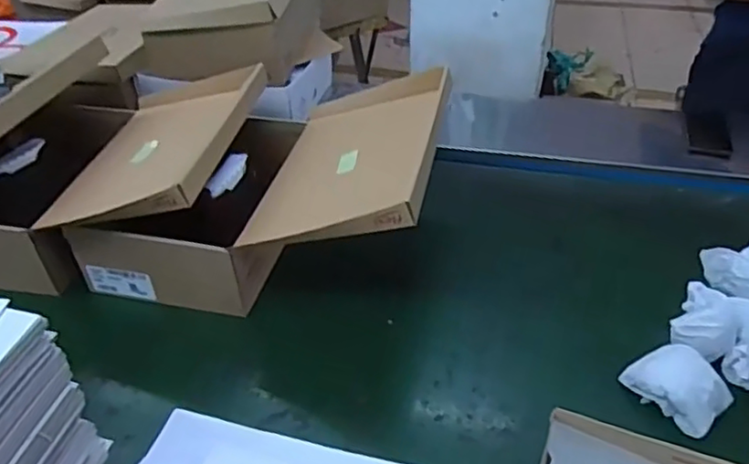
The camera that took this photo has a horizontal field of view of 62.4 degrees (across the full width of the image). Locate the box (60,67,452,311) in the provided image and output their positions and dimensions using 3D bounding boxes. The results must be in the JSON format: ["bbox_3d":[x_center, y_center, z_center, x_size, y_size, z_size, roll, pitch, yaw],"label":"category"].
[{"bbox_3d":[-0.143,-0.069,0.938,0.493,0.246,0.384,10,41,14],"label":"box"}]

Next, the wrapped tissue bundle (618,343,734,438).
[{"bbox_3d":[0.369,0.179,0.741,0.079,0.056,0.110,-25,45,-26],"label":"wrapped tissue bundle"}]

